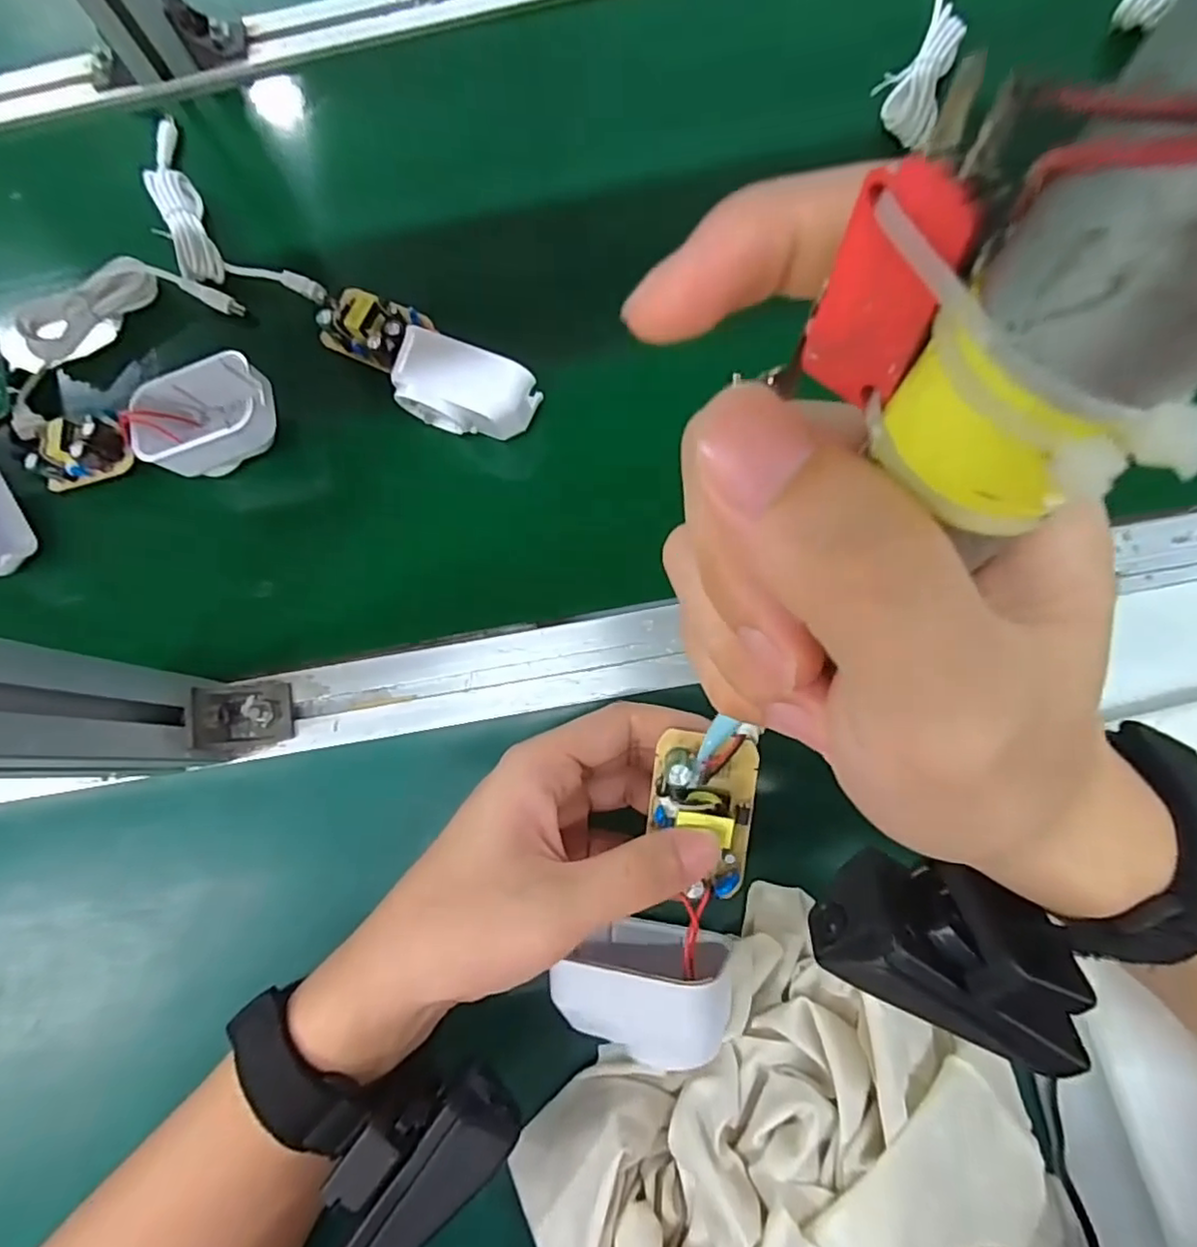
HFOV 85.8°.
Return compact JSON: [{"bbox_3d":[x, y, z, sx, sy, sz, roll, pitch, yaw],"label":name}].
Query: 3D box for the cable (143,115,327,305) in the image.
[{"bbox_3d":[-0.232,-0.236,0.379,0.053,0.021,0.184,-39,73,-13],"label":"cable"}]

